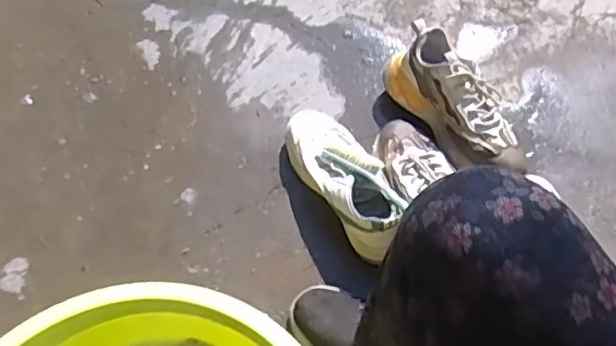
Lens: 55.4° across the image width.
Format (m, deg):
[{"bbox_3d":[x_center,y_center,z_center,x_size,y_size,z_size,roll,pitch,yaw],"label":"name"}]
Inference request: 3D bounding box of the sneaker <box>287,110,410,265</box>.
[{"bbox_3d":[0.053,0.005,0.838,0.095,0.099,0.260,-25,61,-15],"label":"sneaker"}]

